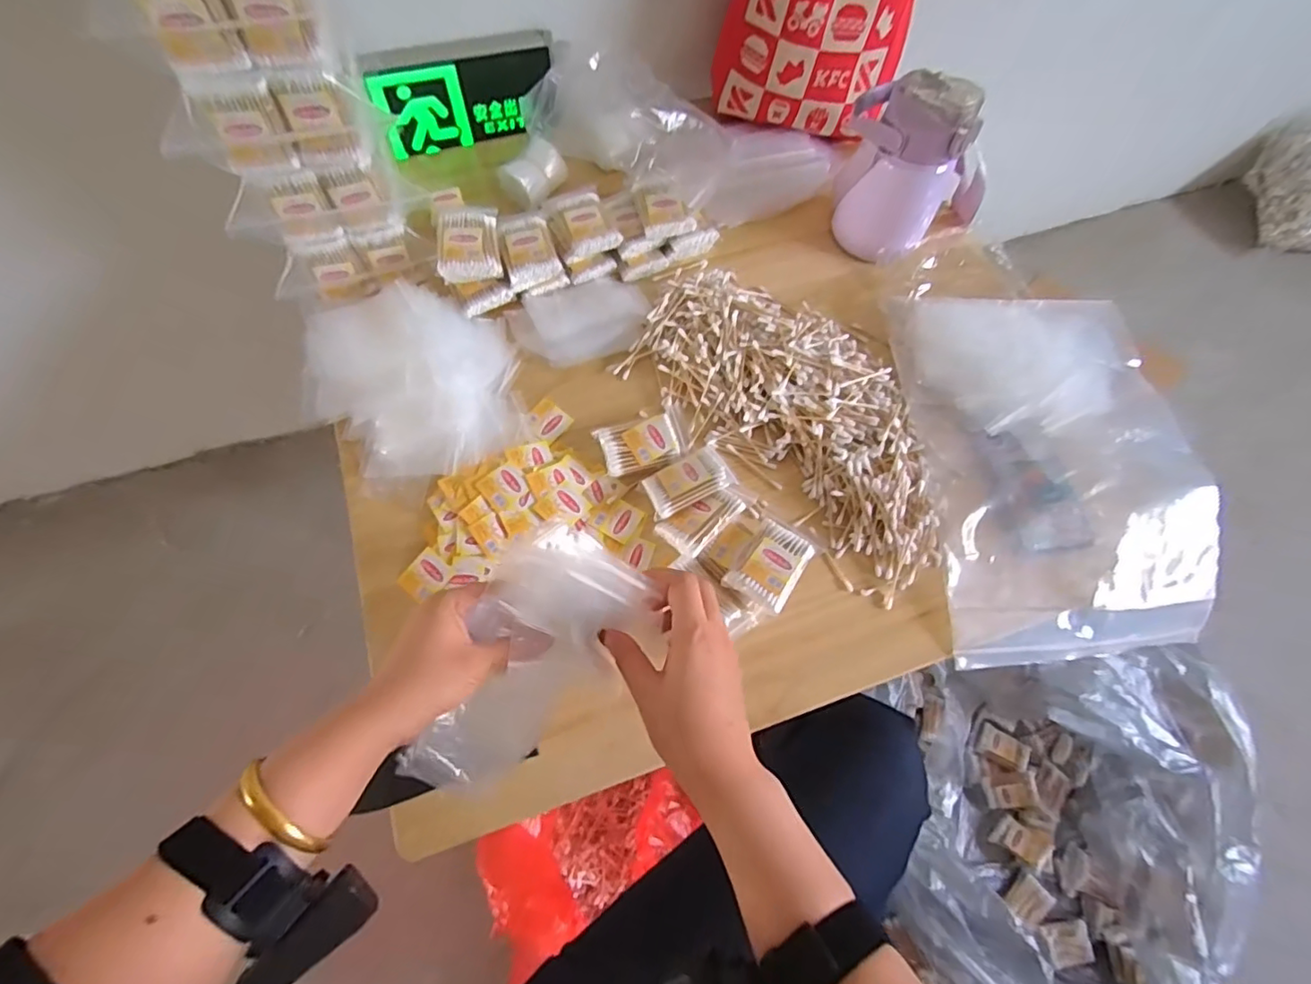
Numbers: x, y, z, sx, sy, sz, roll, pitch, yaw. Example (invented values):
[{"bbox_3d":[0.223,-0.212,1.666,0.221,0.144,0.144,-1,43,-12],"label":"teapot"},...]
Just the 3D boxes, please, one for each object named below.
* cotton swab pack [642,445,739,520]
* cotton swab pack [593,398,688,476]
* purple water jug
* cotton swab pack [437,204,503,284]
[{"bbox_3d":[0.029,-0.012,0.543,0.079,0.020,0.051,-23,70,-11],"label":"cotton swab pack"},{"bbox_3d":[-0.012,-0.054,0.573,0.089,0.020,0.061,-21,69,-10],"label":"cotton swab pack"},{"bbox_3d":[0.284,-0.359,0.625,0.163,0.161,0.127,28,69,10],"label":"purple water jug"},{"bbox_3d":[-0.195,-0.264,0.608,0.062,0.026,0.087,-3,67,-3],"label":"cotton swab pack"}]

